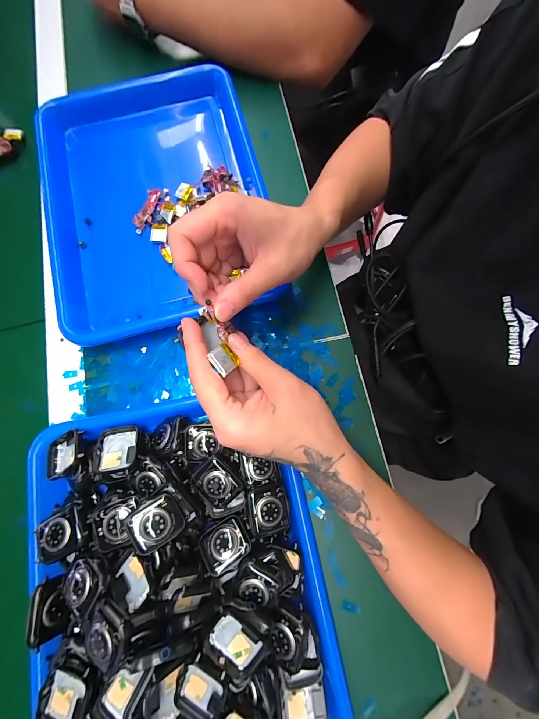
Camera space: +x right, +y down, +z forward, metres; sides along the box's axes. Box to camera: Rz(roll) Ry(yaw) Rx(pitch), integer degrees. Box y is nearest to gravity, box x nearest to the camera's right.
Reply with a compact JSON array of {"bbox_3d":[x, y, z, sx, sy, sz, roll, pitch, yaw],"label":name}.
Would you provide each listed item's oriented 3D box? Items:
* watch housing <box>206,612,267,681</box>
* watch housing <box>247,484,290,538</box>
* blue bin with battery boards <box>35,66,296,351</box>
[{"bbox_3d":[-0.028,0.222,0.217,0.042,0.013,0.034,40,82,8],"label":"watch housing"},{"bbox_3d":[-0.001,0.138,0.251,0.036,0.008,0.041,-9,79,-1],"label":"watch housing"},{"bbox_3d":[-0.140,-0.192,0.343,0.271,0.048,0.324,-17,79,-3],"label":"blue bin with battery boards"}]

